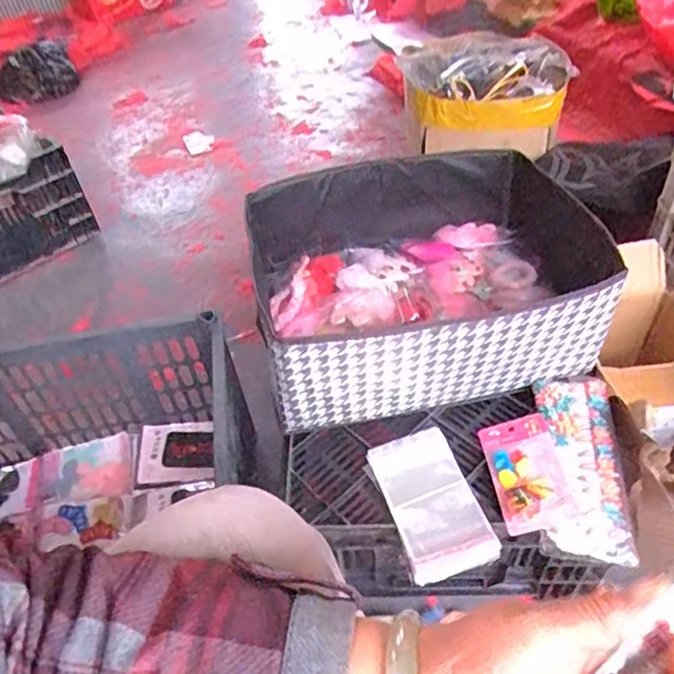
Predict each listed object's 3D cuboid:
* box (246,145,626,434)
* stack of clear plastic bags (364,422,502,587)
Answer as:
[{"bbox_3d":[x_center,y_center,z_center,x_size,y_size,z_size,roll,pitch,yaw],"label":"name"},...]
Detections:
[{"bbox_3d":[0.113,-0.077,0.790,0.421,0.168,0.332,-12,46,-5],"label":"box"},{"bbox_3d":[0.104,0.183,0.673,0.098,0.015,0.167,-15,46,-8],"label":"stack of clear plastic bags"}]

